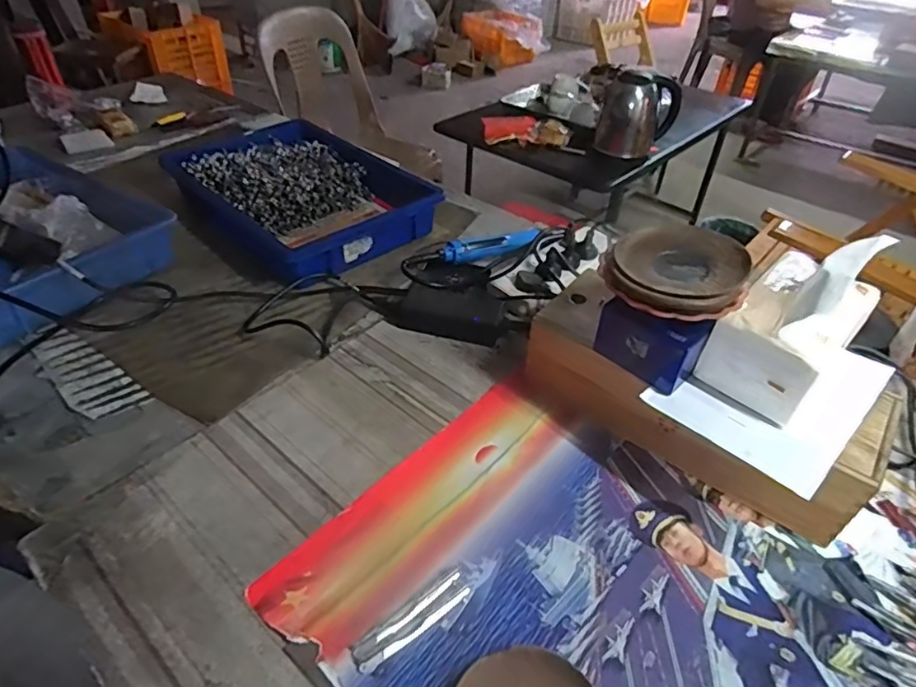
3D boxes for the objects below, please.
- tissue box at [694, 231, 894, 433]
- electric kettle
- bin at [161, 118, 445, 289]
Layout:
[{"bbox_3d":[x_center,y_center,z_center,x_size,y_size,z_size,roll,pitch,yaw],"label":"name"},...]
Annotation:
[{"bbox_3d":[0.305,-0.023,0.513,0.096,0.133,0.121,32,49,31],"label":"tissue box"},{"bbox_3d":[0.461,-0.589,1.431,0.161,0.181,0.145,24,46,25],"label":"electric kettle"},{"bbox_3d":[-0.259,-0.251,0.943,0.294,0.087,0.401,-32,51,-33],"label":"bin"}]

